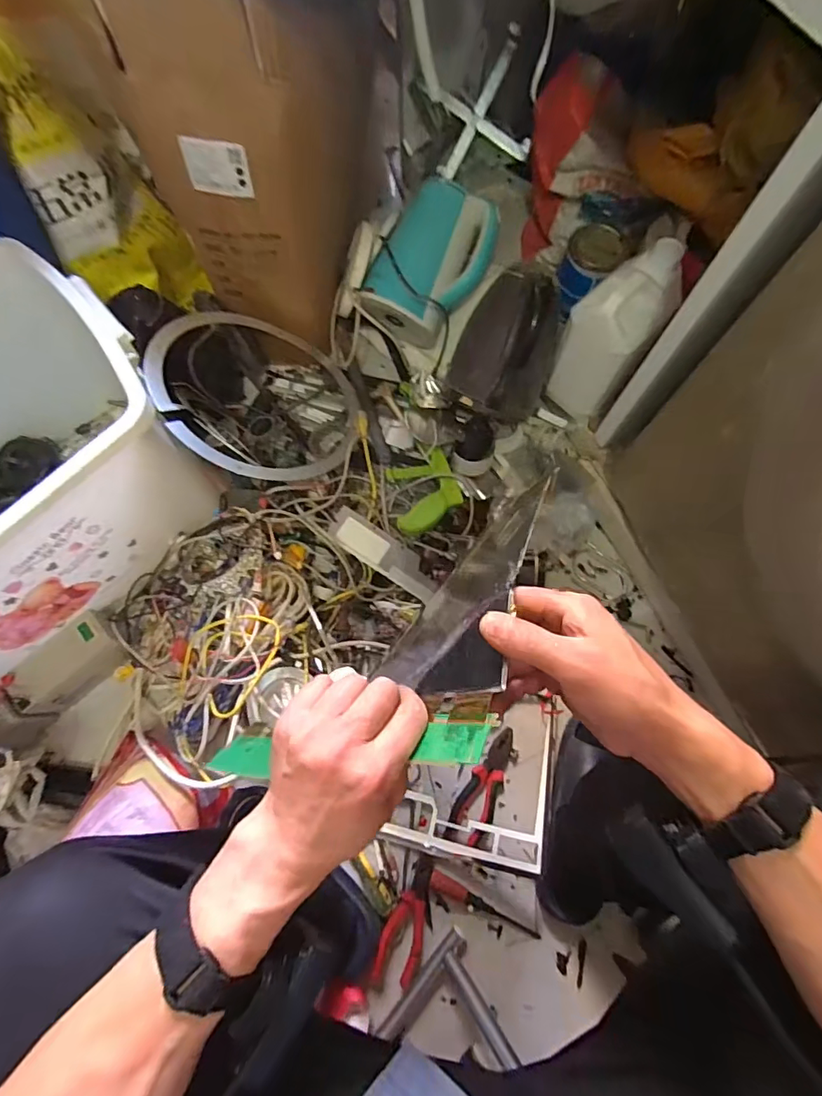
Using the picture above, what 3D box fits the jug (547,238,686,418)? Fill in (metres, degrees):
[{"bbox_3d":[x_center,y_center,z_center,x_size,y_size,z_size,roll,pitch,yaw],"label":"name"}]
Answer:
[{"bbox_3d":[0.299,-0.323,0.730,0.112,0.211,0.139,29,76,9],"label":"jug"}]

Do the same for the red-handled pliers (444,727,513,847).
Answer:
[{"bbox_3d":[0.114,0.361,0.729,0.055,0.014,0.174,30,76,9],"label":"red-handled pliers"}]

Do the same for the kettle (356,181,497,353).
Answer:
[{"bbox_3d":[0.034,-0.484,0.827,0.168,0.130,0.246,33,99,-9],"label":"kettle"}]

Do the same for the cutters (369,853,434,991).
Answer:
[{"bbox_3d":[-0.003,0.526,0.671,0.060,0.023,0.173,20,74,7],"label":"cutters"}]

